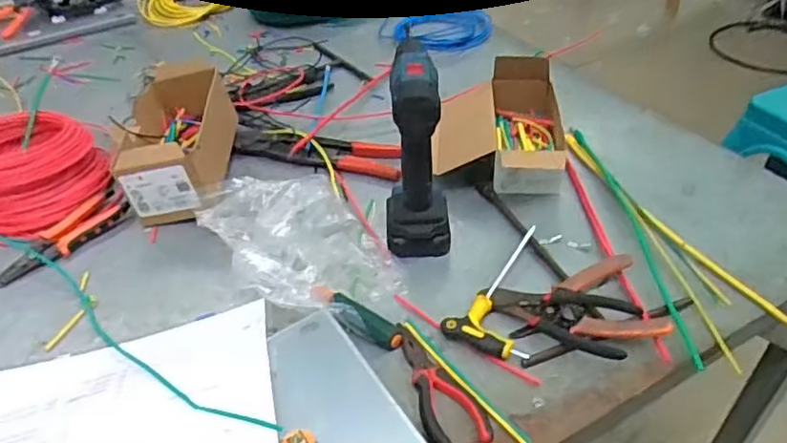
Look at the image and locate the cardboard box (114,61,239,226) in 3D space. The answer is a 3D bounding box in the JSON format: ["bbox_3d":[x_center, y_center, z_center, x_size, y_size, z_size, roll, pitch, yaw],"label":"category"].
[{"bbox_3d":[-0.289,-0.114,0.856,0.128,0.103,0.266,-7,40,-5],"label":"cardboard box"}]

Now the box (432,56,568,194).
[{"bbox_3d":[0.140,-0.133,0.867,0.173,0.091,0.209,3,41,7],"label":"box"}]

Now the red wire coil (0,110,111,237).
[{"bbox_3d":[-0.497,-0.074,0.847,0.204,0.067,0.164,23,47,27],"label":"red wire coil"}]

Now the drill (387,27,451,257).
[{"bbox_3d":[0.026,-0.083,0.714,0.071,0.219,0.154,-2,40,1],"label":"drill"}]

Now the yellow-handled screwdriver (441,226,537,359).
[{"bbox_3d":[0.118,0.072,0.678,0.084,0.028,0.174,14,43,19],"label":"yellow-handled screwdriver"}]

